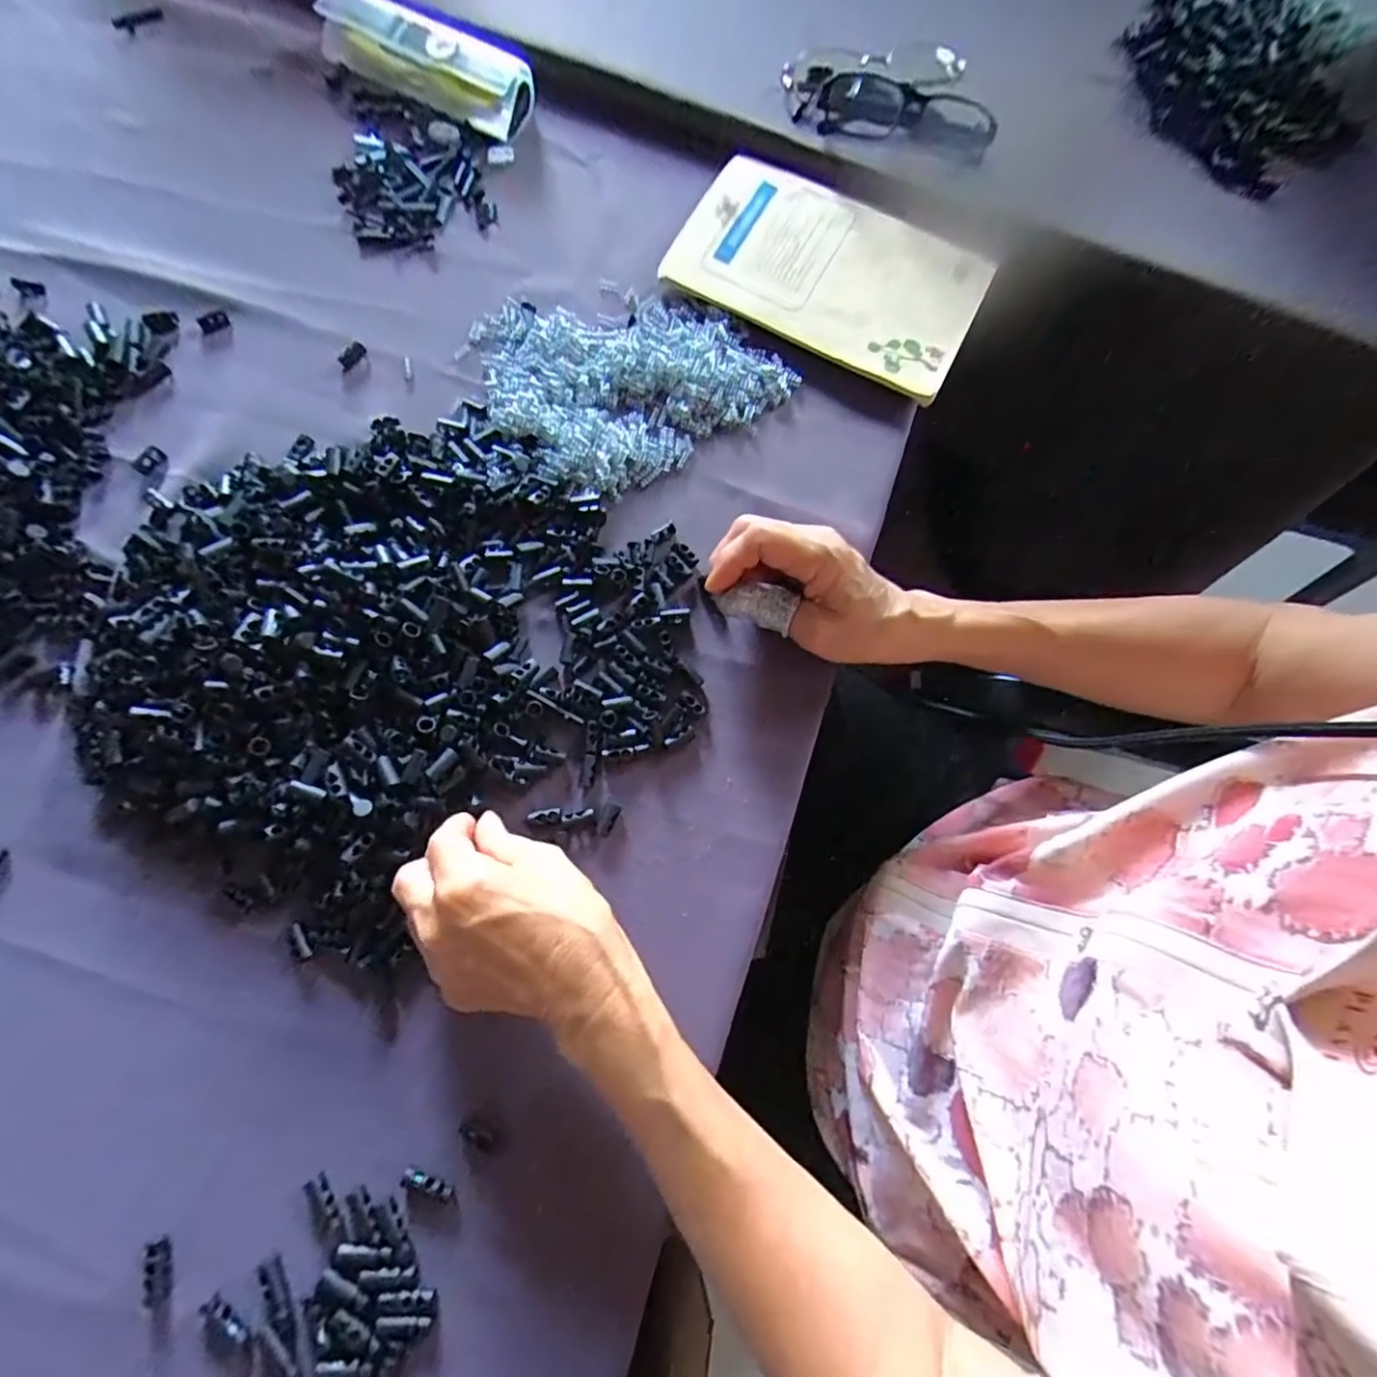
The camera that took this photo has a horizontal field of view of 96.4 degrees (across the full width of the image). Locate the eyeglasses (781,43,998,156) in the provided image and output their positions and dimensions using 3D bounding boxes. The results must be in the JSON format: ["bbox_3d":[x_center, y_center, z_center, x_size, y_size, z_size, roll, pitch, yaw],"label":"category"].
[{"bbox_3d":[0.144,-0.425,0.436,0.157,0.044,0.069,16,76,2],"label":"eyeglasses"}]

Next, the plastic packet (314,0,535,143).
[{"bbox_3d":[-0.192,-0.452,0.443,0.163,0.035,0.050,28,77,5],"label":"plastic packet"}]

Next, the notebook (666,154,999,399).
[{"bbox_3d":[0.098,-0.291,0.420,0.203,0.011,0.133,28,75,3],"label":"notebook"}]

